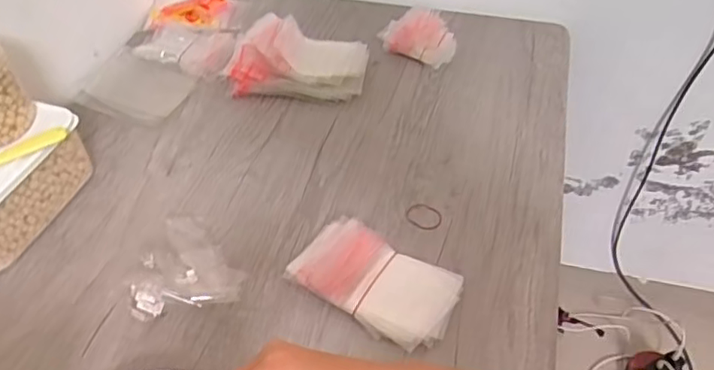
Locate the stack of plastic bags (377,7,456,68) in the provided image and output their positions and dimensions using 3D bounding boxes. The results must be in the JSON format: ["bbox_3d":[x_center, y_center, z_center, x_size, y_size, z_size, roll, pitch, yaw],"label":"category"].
[{"bbox_3d":[0.098,-0.228,0.907,0.110,0.041,0.088,21,50,19],"label":"stack of plastic bags"}]

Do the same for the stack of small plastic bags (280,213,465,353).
[{"bbox_3d":[0.019,0.100,0.617,0.170,0.026,0.097,23,51,21],"label":"stack of small plastic bags"}]

